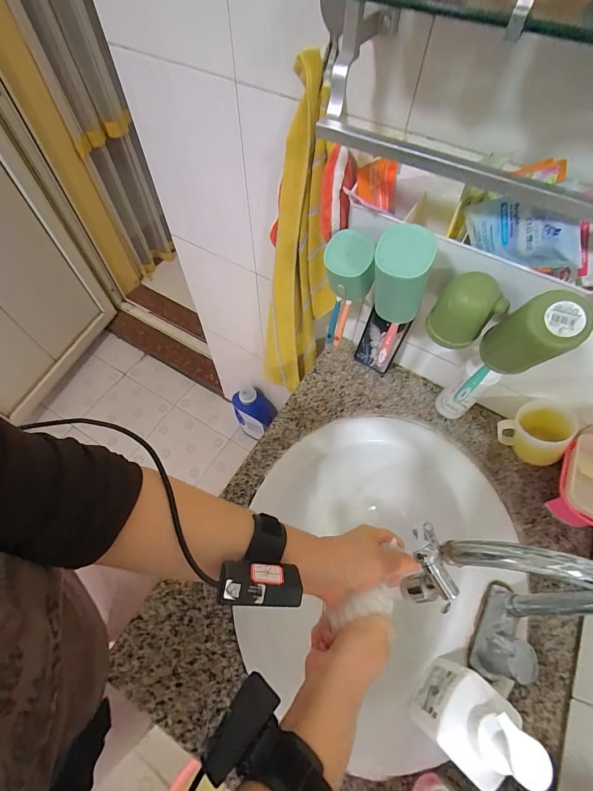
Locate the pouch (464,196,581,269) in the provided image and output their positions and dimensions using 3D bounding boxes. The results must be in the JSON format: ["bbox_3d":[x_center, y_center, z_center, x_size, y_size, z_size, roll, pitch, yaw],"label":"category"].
[{"bbox_3d":[0.229,-0.169,0.357,0.015,0.062,0.125,-30,49,-16],"label":"pouch"}]

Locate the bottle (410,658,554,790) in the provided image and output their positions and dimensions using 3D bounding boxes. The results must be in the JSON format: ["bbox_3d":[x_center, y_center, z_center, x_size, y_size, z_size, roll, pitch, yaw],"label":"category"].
[{"bbox_3d":[0.196,0.366,0.382,0.073,0.189,0.087,39,67,19],"label":"bottle"}]

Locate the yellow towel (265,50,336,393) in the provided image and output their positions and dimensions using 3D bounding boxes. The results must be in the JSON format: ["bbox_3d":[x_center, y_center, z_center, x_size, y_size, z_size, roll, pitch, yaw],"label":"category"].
[{"bbox_3d":[-0.004,-0.192,0.658,0.145,0.627,0.102,-4,61,-3],"label":"yellow towel"}]

